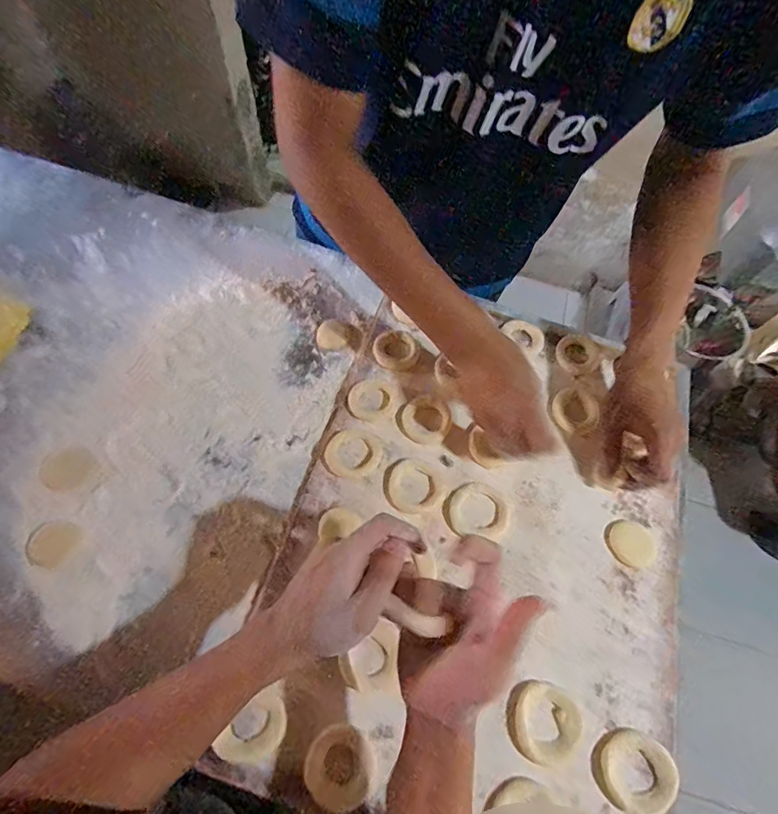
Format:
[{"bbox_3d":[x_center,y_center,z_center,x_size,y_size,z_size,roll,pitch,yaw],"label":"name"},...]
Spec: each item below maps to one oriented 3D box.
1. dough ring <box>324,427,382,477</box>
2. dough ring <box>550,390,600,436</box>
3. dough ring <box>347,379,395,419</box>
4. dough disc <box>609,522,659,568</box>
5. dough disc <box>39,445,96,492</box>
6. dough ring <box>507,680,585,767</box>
[{"bbox_3d":[-0.043,0.055,0.553,0.066,0.013,0.058,-12,64,-8],"label":"dough ring"},{"bbox_3d":[0.243,0.003,0.602,0.054,0.016,0.060,26,65,11],"label":"dough ring"},{"bbox_3d":[-0.023,-0.010,0.590,0.059,0.011,0.052,-10,64,-7],"label":"dough ring"},{"bbox_3d":[0.280,0.155,0.520,0.052,0.008,0.050,1,63,-1],"label":"dough disc"},{"bbox_3d":[-0.378,0.072,0.540,0.060,0.005,0.053,24,65,10],"label":"dough disc"},{"bbox_3d":[0.150,0.299,0.435,0.070,0.022,0.063,8,63,2],"label":"dough ring"}]

